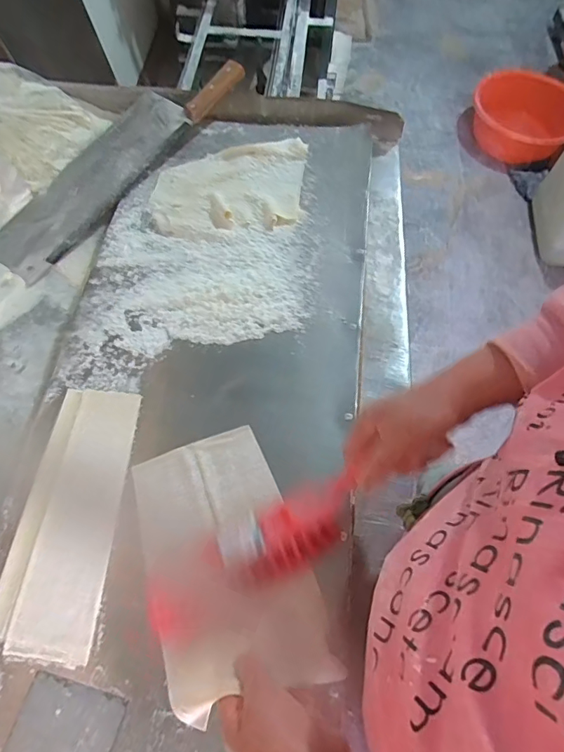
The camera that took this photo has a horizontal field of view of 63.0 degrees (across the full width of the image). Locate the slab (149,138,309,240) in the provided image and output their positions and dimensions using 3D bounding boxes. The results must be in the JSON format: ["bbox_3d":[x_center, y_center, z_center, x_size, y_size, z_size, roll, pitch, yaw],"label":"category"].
[{"bbox_3d":[-0.070,-0.263,0.644,0.223,0.021,0.154,-9,64,-5],"label":"slab"}]

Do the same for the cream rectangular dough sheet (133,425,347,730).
[{"bbox_3d":[-0.053,0.169,0.432,0.141,0.017,0.235,-16,65,-9],"label":"cream rectangular dough sheet"}]

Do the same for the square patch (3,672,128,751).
[{"bbox_3d":[-0.181,0.296,0.380,0.083,0.004,0.072,14,64,6],"label":"square patch"}]

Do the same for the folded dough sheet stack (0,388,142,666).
[{"bbox_3d":[-0.208,0.132,0.455,0.094,0.006,0.250,5,63,2],"label":"folded dough sheet stack"}]

